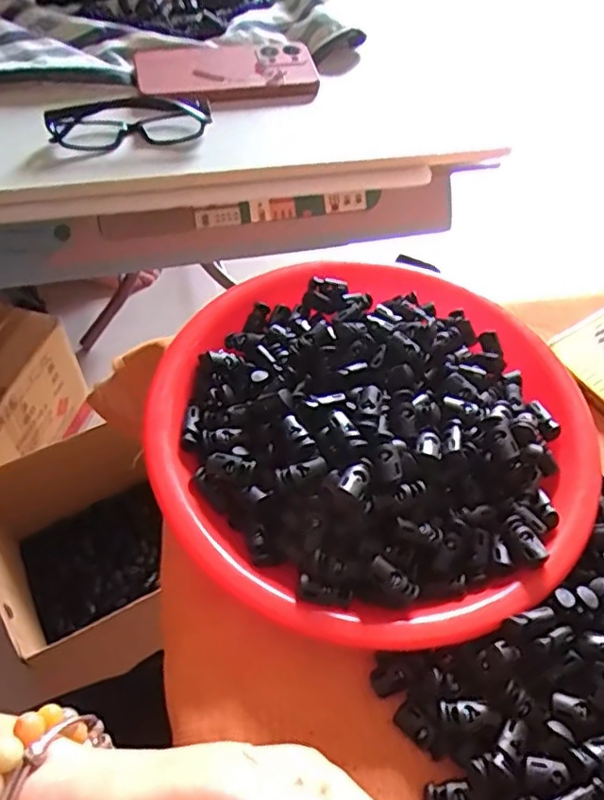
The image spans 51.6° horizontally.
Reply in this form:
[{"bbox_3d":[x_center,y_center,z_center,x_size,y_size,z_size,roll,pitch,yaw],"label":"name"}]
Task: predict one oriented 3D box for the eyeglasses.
[{"bbox_3d":[-0.145,-0.238,0.537,0.139,0.031,0.053,-16,56,-14],"label":"eyeglasses"}]

